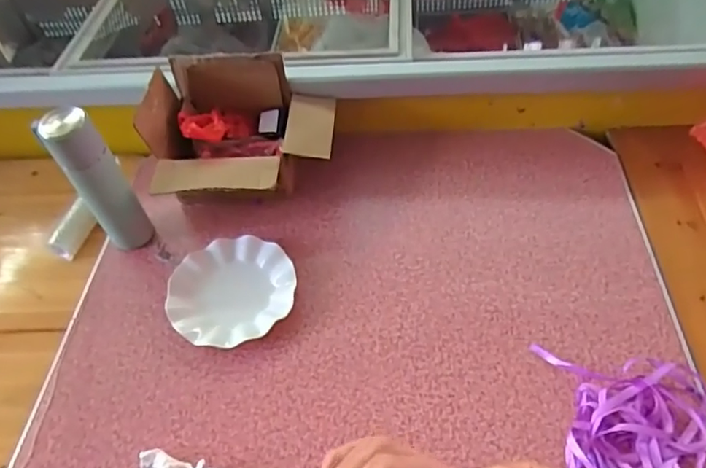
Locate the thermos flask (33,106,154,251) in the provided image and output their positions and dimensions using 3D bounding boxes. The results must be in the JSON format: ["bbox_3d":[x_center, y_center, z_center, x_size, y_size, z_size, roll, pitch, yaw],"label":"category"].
[{"bbox_3d":[-0.361,-0.068,0.788,0.066,0.256,0.058,-30,55,-18],"label":"thermos flask"}]

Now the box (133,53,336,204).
[{"bbox_3d":[-0.173,-0.146,0.886,0.271,0.191,0.226,-1,51,4],"label":"box"}]

